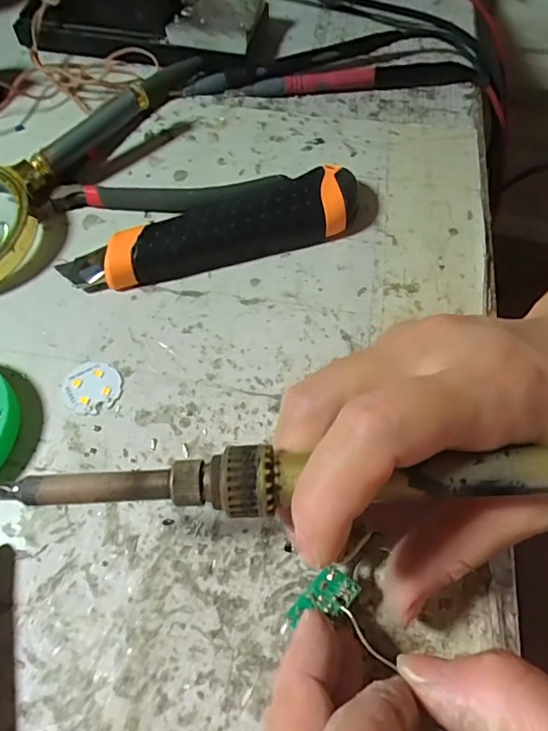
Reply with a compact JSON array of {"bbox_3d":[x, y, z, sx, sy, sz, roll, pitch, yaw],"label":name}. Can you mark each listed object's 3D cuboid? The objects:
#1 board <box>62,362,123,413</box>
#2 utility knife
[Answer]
[{"bbox_3d":[-0.078,0.009,0.207,0.024,0.004,0.023,0,61,-1],"label":"board"},{"bbox_3d":[-0.027,-0.068,0.241,0.147,0.019,0.035,-18,63,-11],"label":"utility knife"}]

